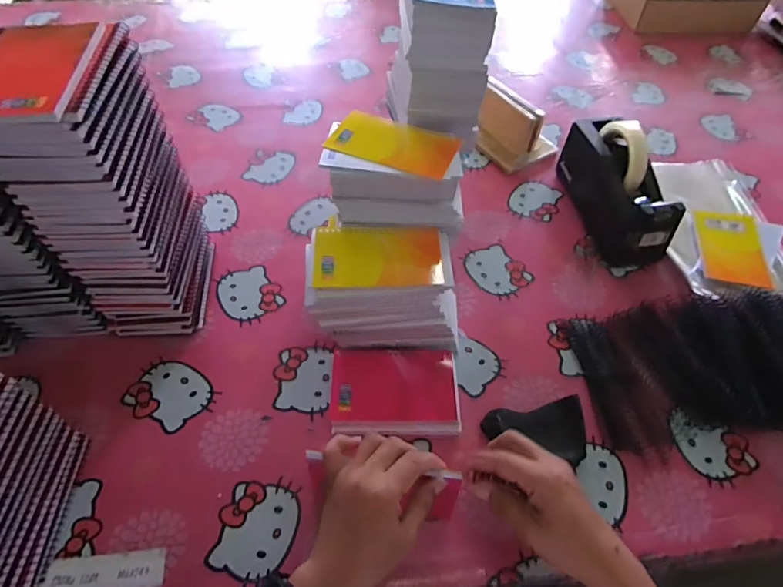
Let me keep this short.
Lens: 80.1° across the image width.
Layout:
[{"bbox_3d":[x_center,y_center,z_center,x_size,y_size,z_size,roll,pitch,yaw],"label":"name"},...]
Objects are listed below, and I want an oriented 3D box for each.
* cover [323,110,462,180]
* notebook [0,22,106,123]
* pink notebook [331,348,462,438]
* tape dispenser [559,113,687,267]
[{"bbox_3d":[0.004,-0.158,0.489,0.126,0.007,0.078,18,55,12],"label":"cover"},{"bbox_3d":[-0.282,-0.175,0.358,0.102,0.017,0.135,-2,53,-3],"label":"notebook"},{"bbox_3d":[0.005,0.105,0.500,0.133,0.017,0.096,0,53,-2],"label":"pink notebook"},{"bbox_3d":[0.303,-0.149,0.623,0.067,0.125,0.194,-9,54,-8],"label":"tape dispenser"}]

